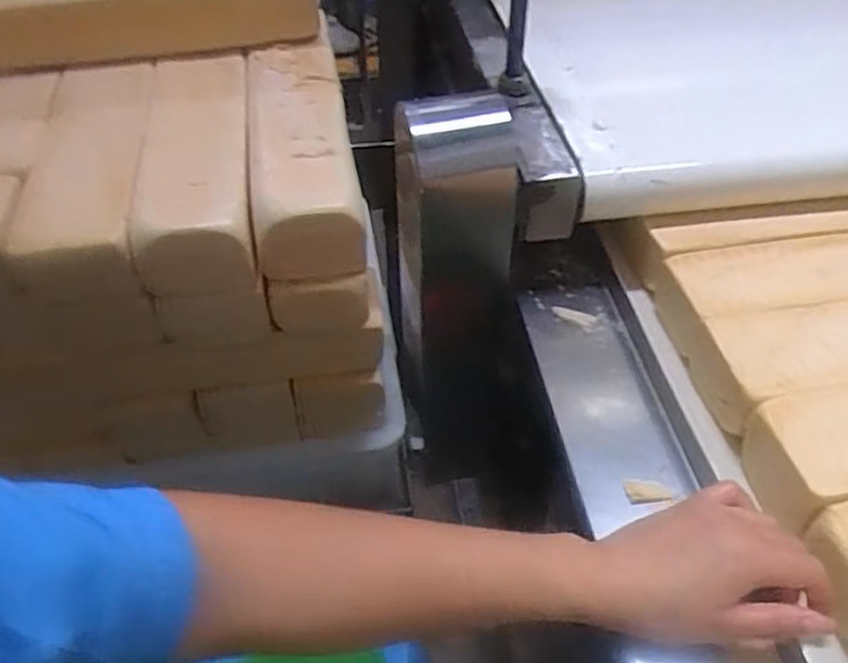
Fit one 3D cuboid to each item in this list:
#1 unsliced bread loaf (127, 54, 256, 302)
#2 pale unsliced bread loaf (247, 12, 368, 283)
[{"bbox_3d":[-0.178,-0.142,0.572,0.079,0.061,0.278,-7,47,-6],"label":"unsliced bread loaf"},{"bbox_3d":[-0.100,-0.151,0.575,0.073,0.055,0.261,-7,47,-7],"label":"pale unsliced bread loaf"}]

